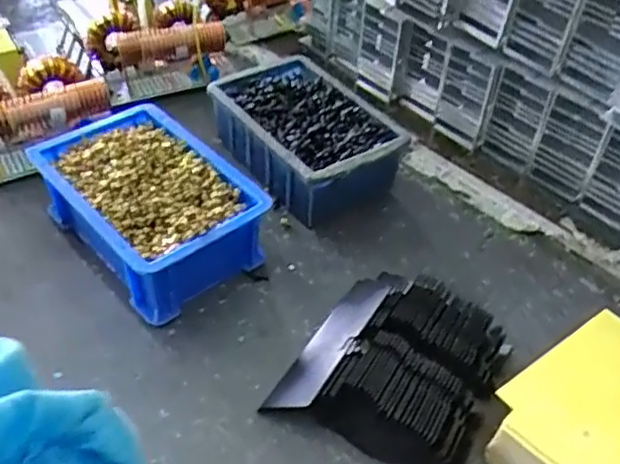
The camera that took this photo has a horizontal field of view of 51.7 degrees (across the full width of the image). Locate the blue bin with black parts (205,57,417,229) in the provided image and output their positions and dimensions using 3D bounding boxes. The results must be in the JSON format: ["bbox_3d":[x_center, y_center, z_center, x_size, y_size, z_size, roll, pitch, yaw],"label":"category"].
[{"bbox_3d":[-0.004,-0.074,0.503,0.108,0.051,0.157,-20,49,-24],"label":"blue bin with black parts"}]

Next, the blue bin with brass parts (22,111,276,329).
[{"bbox_3d":[-0.110,-0.020,0.430,0.108,0.052,0.149,-31,54,-32],"label":"blue bin with brass parts"}]

